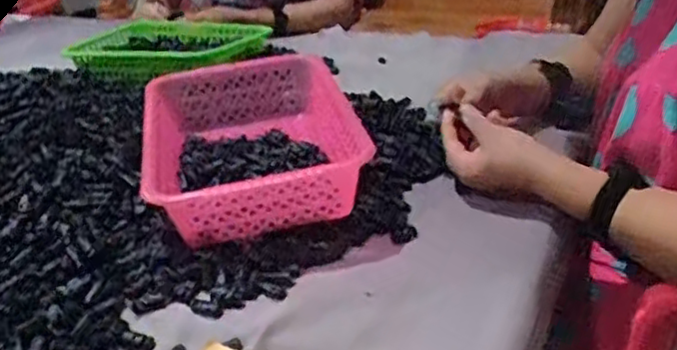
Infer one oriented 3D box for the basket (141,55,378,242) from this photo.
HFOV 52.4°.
[{"bbox_3d":[-0.098,-0.031,0.754,0.210,0.109,0.296,-10,26,-10],"label":"basket"}]

